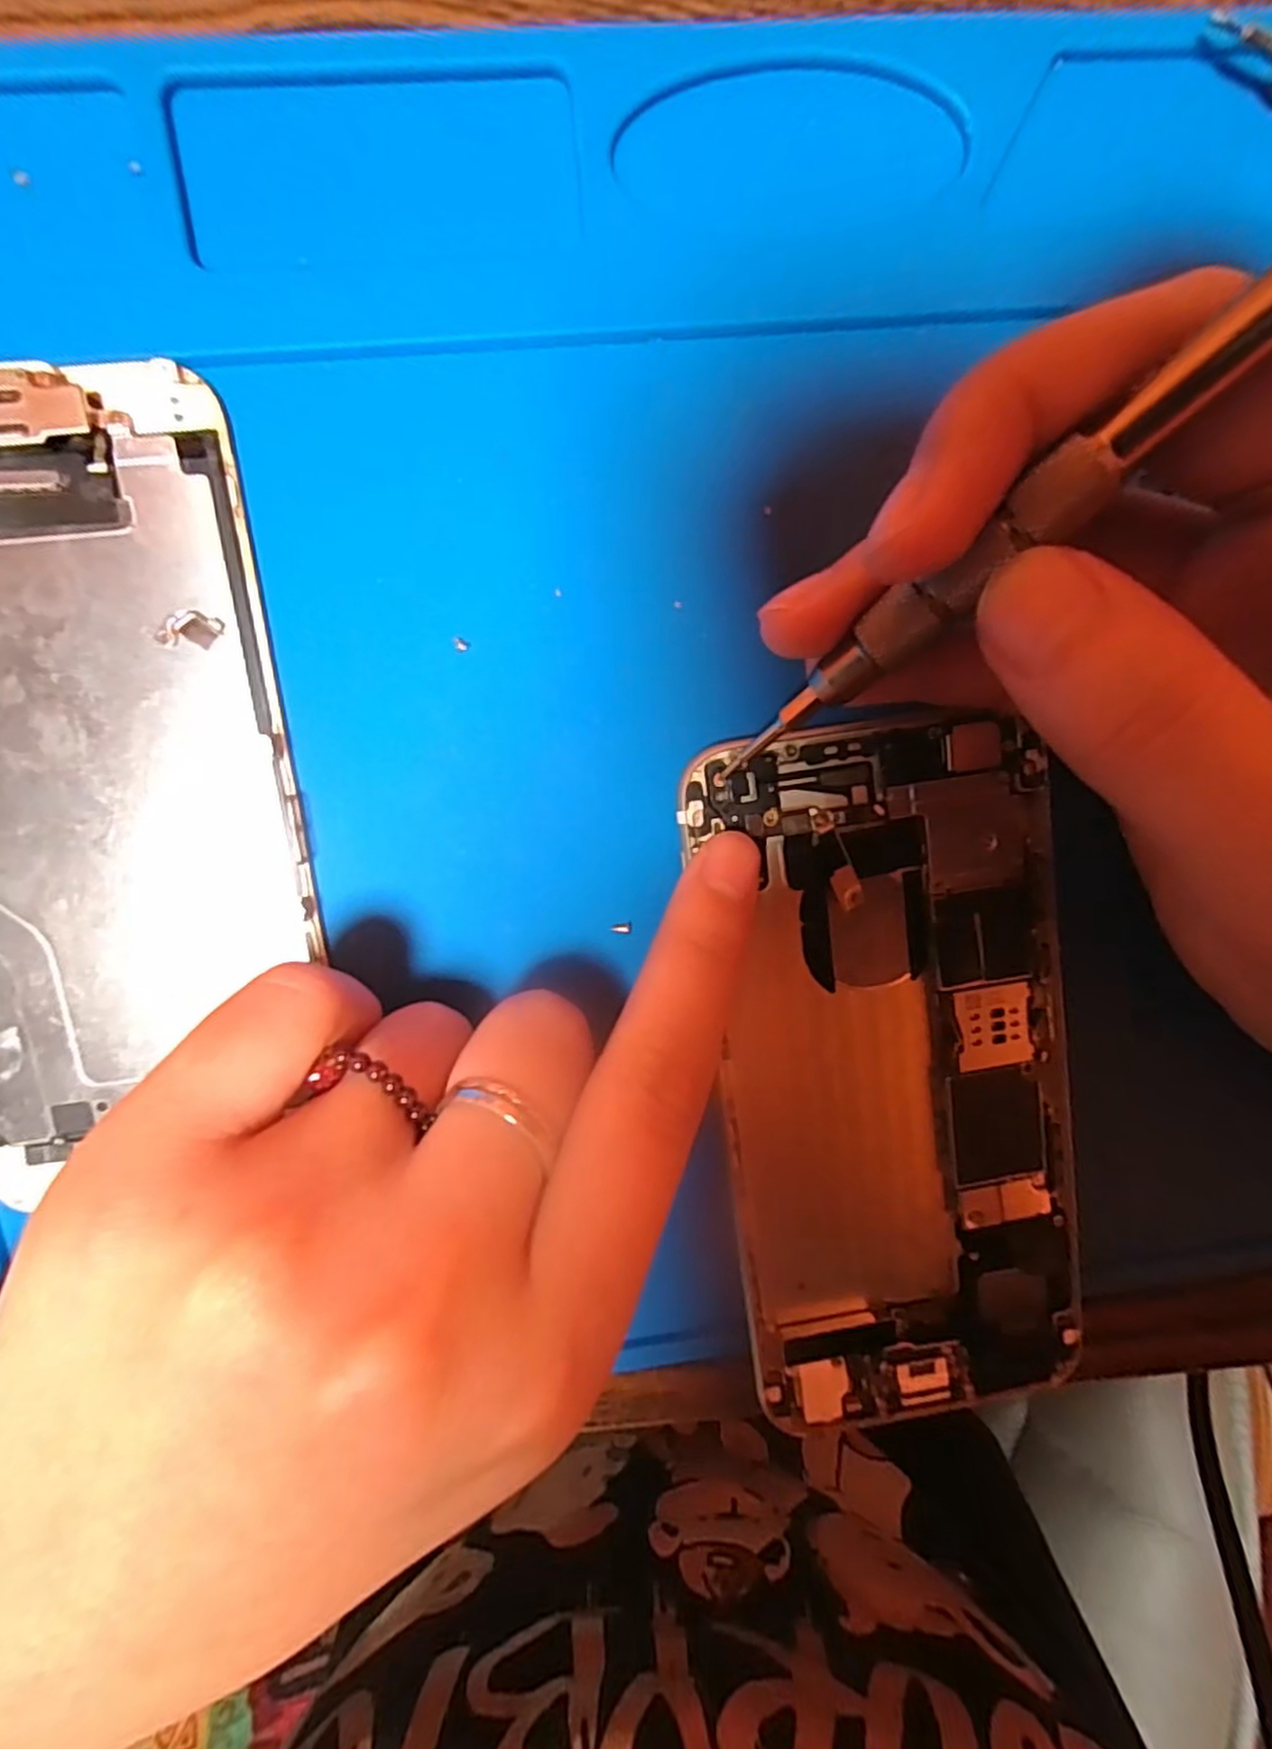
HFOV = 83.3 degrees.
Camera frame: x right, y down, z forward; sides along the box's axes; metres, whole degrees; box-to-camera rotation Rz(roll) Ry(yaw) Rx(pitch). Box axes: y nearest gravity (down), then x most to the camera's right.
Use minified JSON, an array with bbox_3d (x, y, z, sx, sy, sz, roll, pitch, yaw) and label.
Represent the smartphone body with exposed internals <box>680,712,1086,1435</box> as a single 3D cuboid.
[{"bbox_3d":[0.049,0.040,0.137,0.065,0.009,0.134,-8,99,-4],"label":"smartphone body with exposed internals"}]

